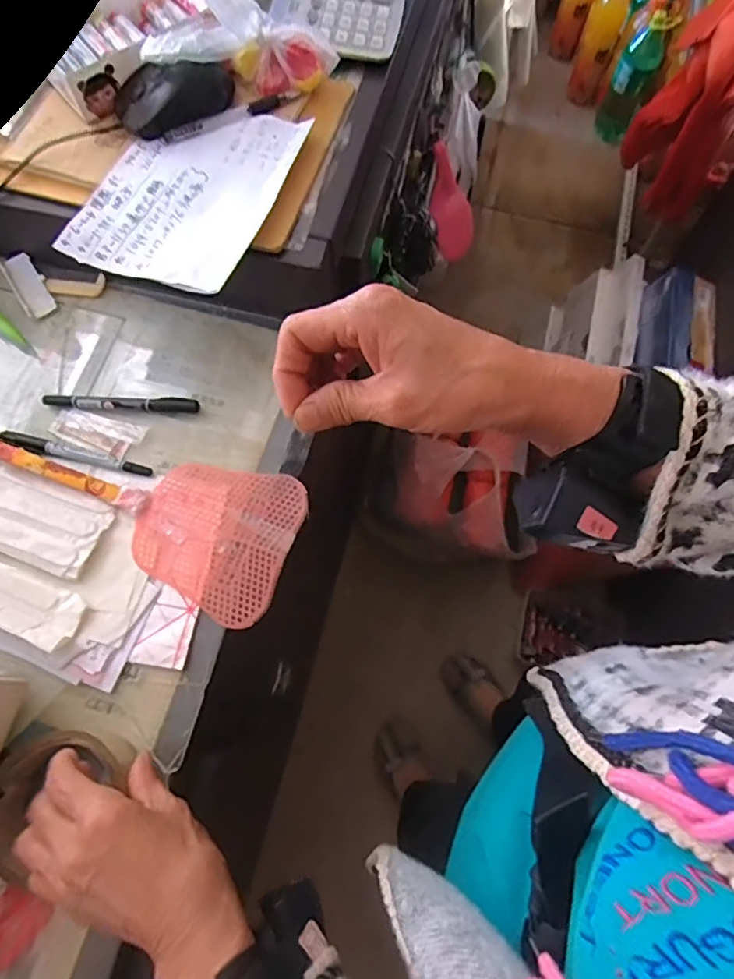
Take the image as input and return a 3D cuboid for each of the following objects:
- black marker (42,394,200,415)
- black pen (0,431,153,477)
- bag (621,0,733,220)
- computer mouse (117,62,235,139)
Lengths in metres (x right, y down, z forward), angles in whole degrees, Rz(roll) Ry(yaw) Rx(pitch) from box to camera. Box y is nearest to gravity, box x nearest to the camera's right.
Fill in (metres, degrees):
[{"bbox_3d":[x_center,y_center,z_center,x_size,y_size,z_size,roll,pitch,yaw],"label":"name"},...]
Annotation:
[{"bbox_3d":[-0.221,-0.078,0.515,0.139,0.010,0.016,4,68,-1],"label":"black marker"},{"bbox_3d":[-0.252,-0.031,0.496,0.131,0.009,0.014,14,68,3],"label":"black pen"},{"bbox_3d":[0.597,-0.677,0.963,0.154,0.433,0.195,6,67,0],"label":"bag"},{"bbox_3d":[-0.169,-0.351,0.514,0.103,0.033,0.052,-17,69,-9],"label":"computer mouse"}]

